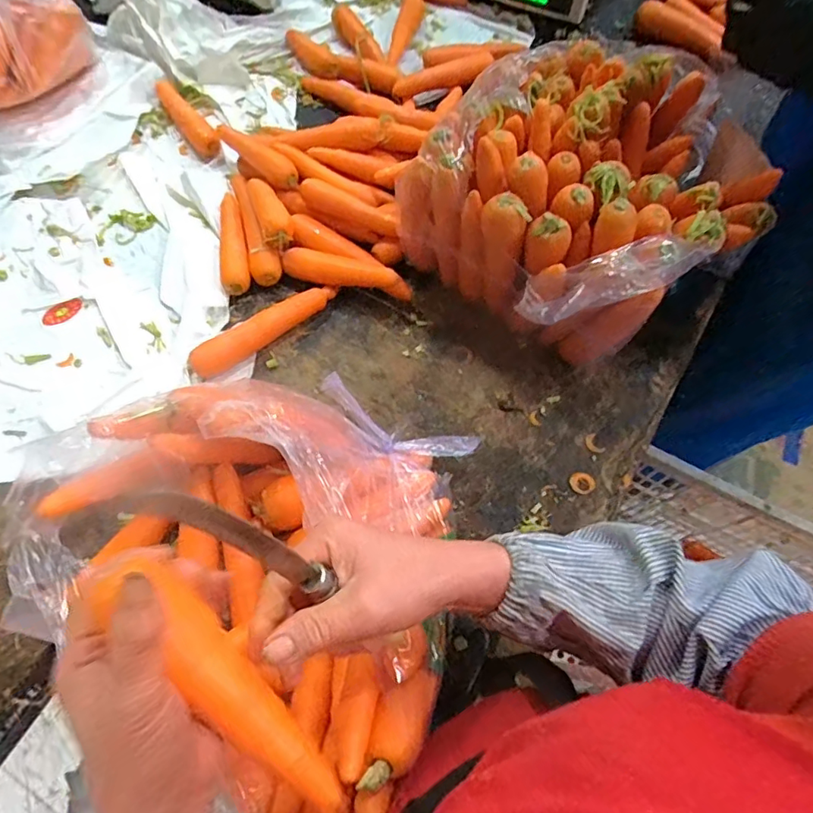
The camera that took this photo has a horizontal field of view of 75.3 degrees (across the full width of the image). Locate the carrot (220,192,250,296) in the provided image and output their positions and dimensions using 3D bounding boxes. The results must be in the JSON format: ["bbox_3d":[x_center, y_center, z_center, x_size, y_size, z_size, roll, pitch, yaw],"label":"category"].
[{"bbox_3d":[-0.218,-0.207,0.661,0.032,0.027,0.161,-12,67,-7],"label":"carrot"}]

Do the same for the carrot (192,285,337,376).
[{"bbox_3d":[-0.164,-0.092,0.613,0.181,0.030,0.031,-37,72,-16],"label":"carrot"}]

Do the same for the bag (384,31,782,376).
[{"bbox_3d":[0.199,-0.228,0.571,0.343,0.162,0.291,-35,70,-15],"label":"bag"}]

